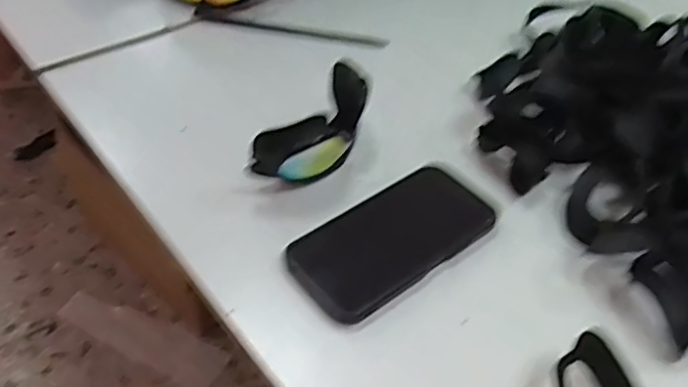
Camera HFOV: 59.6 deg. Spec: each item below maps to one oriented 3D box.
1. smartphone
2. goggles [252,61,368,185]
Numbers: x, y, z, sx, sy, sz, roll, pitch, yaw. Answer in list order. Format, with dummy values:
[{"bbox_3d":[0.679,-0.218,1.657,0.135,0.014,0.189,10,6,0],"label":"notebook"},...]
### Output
[{"bbox_3d":[0.038,0.032,0.459,0.161,0.013,0.081,-28,54,-29],"label":"smartphone"},{"bbox_3d":[-0.021,-0.050,0.500,0.058,0.058,0.129,25,49,18],"label":"goggles"}]

